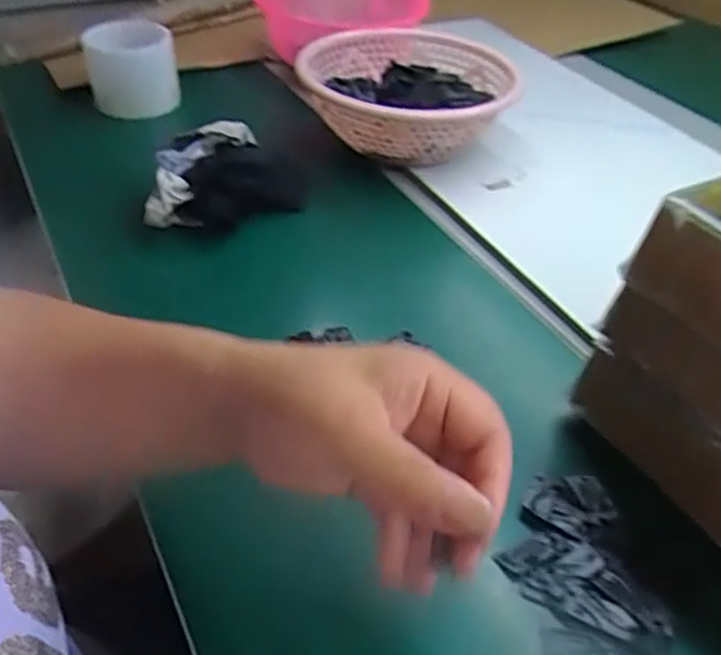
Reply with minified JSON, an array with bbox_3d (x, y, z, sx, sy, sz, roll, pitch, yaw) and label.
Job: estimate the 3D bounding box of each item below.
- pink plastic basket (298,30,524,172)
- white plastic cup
[{"bbox_3d":[0.048,-0.229,0.682,0.200,0.072,0.207,-7,43,-11],"label":"pink plastic basket"},{"bbox_3d":[-0.238,-0.264,0.715,0.090,0.074,0.088,-8,43,-13],"label":"white plastic cup"}]

